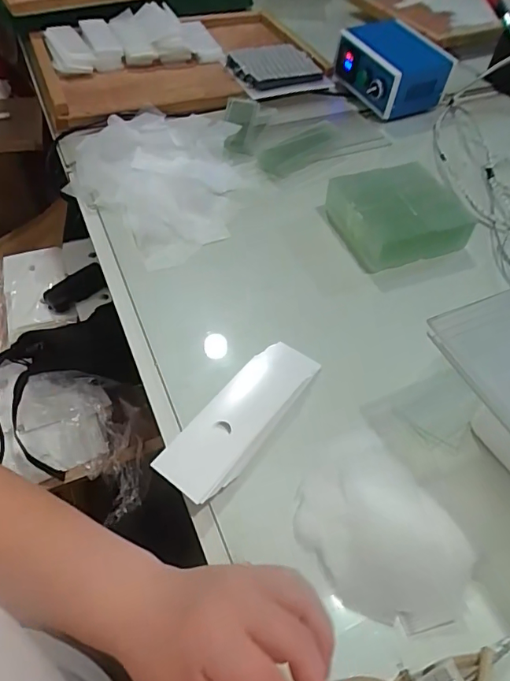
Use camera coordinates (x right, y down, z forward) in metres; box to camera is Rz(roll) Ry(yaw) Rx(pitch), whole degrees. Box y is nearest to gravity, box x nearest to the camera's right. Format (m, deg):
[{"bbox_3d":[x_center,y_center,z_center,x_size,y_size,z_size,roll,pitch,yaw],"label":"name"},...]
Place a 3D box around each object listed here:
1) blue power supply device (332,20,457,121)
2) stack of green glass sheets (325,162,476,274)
[{"bbox_3d":[0.234,-0.471,0.804,0.142,0.099,0.156,-24,58,-20],"label":"blue power supply device"},{"bbox_3d":[0.180,-0.166,0.600,0.149,0.056,0.133,-15,55,-14],"label":"stack of green glass sheets"}]

